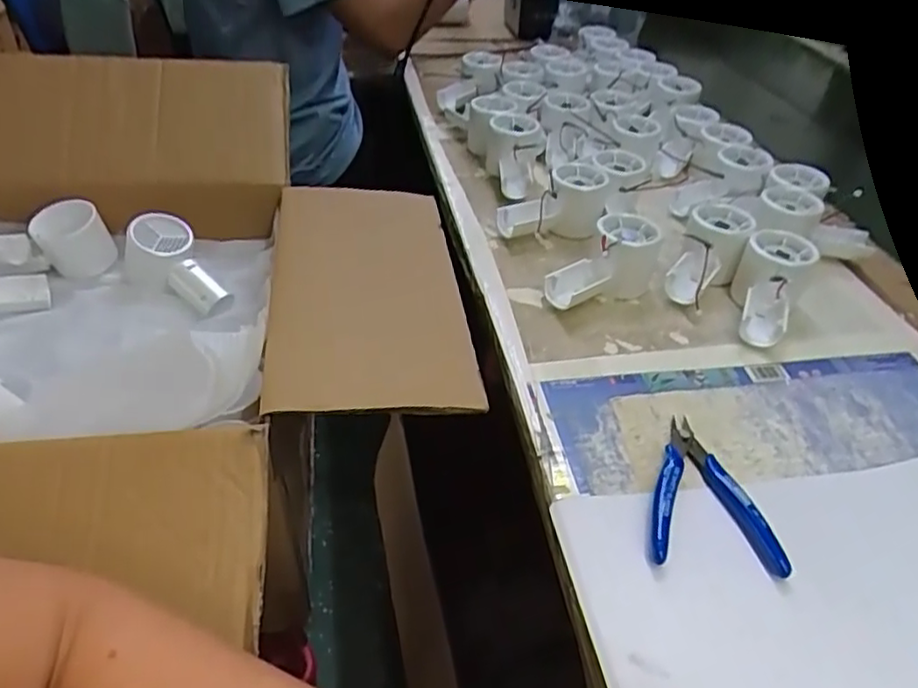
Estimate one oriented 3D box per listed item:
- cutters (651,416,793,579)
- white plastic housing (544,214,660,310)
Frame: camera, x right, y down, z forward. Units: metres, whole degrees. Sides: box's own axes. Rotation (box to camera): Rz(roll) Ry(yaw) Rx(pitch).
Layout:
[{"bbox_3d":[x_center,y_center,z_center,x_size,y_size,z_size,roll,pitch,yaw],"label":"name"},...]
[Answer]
[{"bbox_3d":[0.159,0.093,0.417,0.078,0.006,0.113,7,41,3],"label":"cutters"},{"bbox_3d":[0.129,-0.070,0.569,0.114,0.055,0.057,-30,51,-33],"label":"white plastic housing"}]

